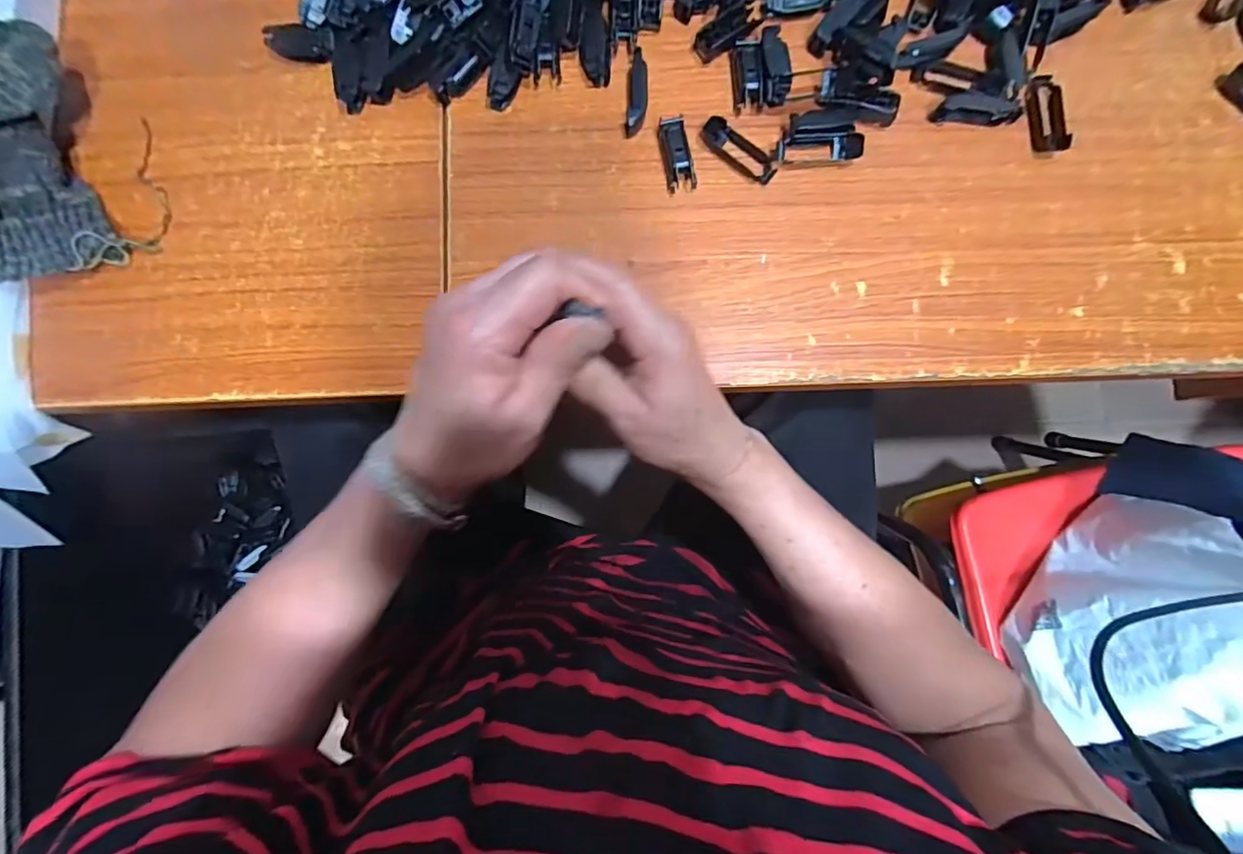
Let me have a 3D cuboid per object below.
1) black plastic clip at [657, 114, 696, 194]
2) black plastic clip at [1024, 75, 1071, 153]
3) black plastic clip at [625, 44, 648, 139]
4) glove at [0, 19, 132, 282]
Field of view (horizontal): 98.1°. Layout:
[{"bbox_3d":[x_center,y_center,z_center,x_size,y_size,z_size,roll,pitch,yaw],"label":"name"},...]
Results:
[{"bbox_3d":[0.037,-0.184,0.362,0.018,0.015,0.046,-13,86,-1],"label":"black plastic clip"},{"bbox_3d":[0.287,-0.212,0.364,0.020,0.014,0.055,-4,86,0],"label":"black plastic clip"},{"bbox_3d":[0.010,-0.227,0.366,0.014,0.012,0.053,2,86,0],"label":"black plastic clip"},{"bbox_3d":[-0.367,-0.168,0.330,0.062,0.074,0.148,-9,86,-1],"label":"glove"}]

